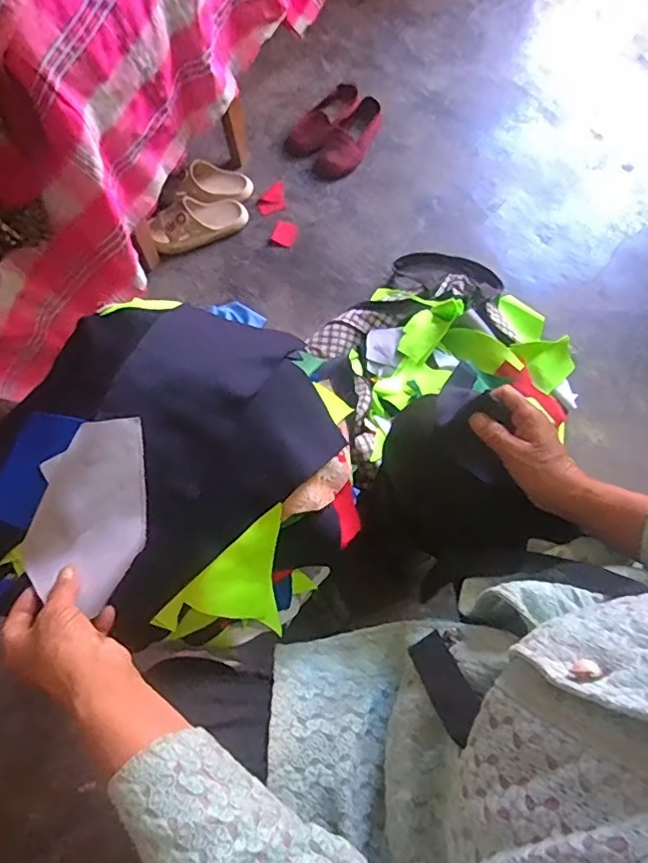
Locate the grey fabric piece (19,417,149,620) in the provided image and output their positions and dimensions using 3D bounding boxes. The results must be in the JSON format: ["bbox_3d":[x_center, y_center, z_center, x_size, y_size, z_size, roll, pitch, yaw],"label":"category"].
[{"bbox_3d":[-0.206,0.066,0.479,0.099,0.034,0.150,-6,67,-1],"label":"grey fabric piece"}]

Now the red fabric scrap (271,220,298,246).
[{"bbox_3d":[-0.083,-0.424,1.203,0.052,0.004,0.059,15,68,7],"label":"red fabric scrap"}]

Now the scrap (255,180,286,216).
[{"bbox_3d":[-0.119,-0.524,1.266,0.065,0.008,0.100,-6,67,-1],"label":"scrap"}]

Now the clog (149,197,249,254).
[{"bbox_3d":[-0.266,-0.445,1.201,0.212,0.065,0.096,-28,69,-24],"label":"clog"}]

